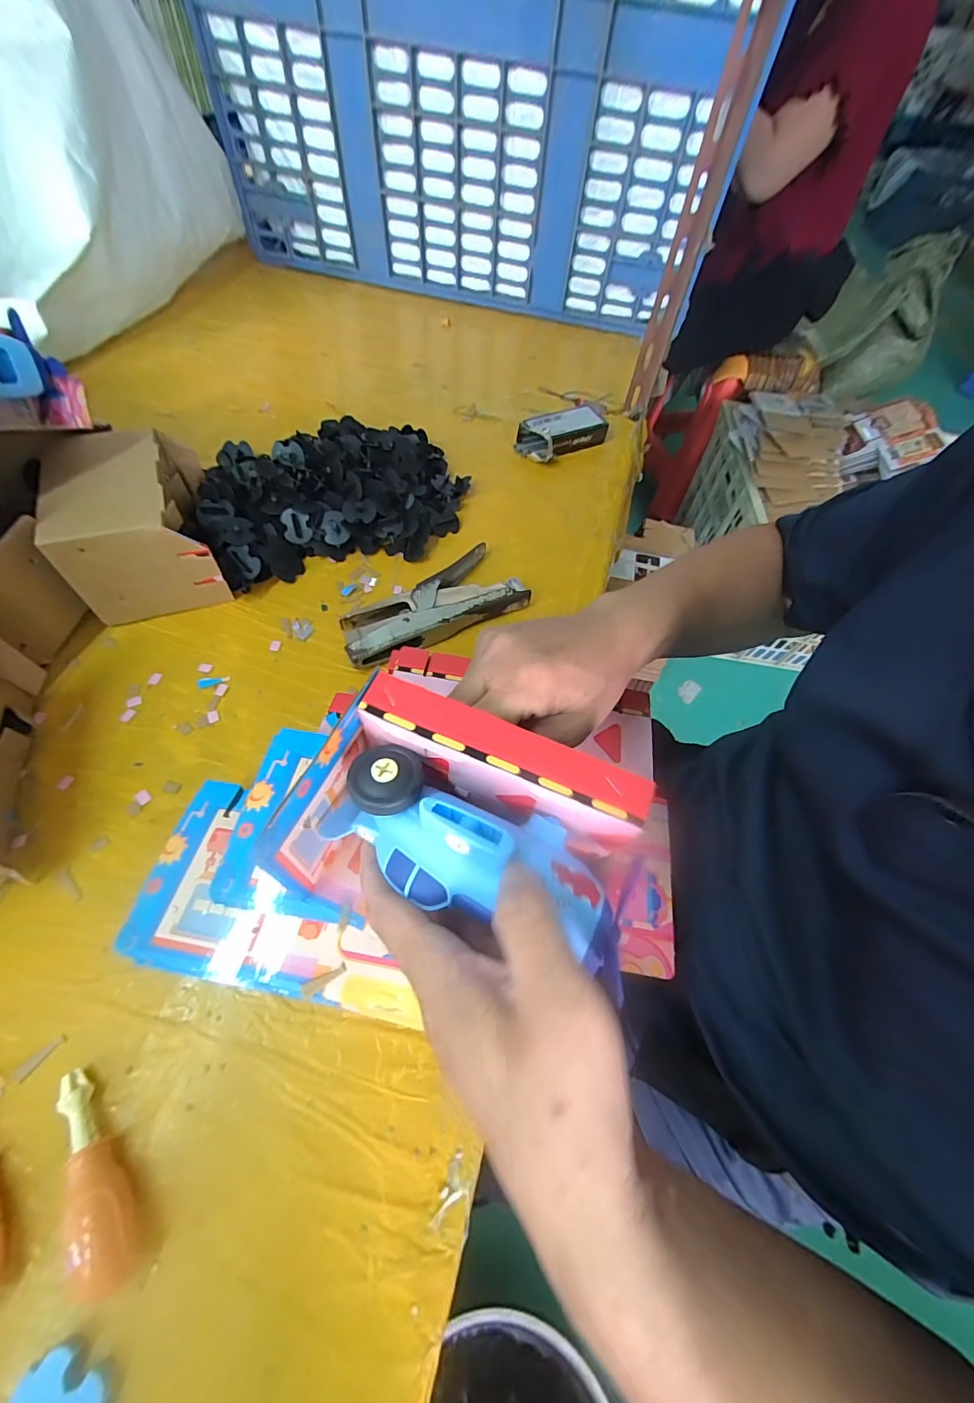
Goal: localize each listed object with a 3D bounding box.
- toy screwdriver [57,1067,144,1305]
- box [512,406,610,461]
[{"bbox_3d":[-0.198,0.236,0.231,0.023,0.028,0.095,-24,63,-18],"label":"toy screwdriver"},{"bbox_3d":[0.100,-0.355,0.605,0.128,0.034,0.060,-29,65,-20],"label":"box"}]

